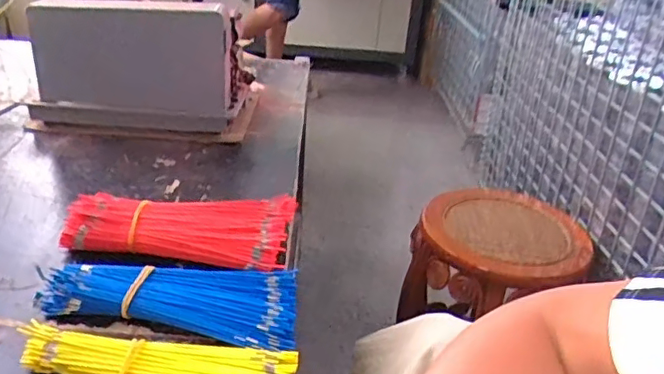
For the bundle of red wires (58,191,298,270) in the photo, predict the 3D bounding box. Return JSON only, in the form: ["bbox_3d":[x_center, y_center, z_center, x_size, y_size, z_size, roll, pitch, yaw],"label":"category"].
[{"bbox_3d":[-0.170,0.043,0.668,0.244,0.051,0.111,6,28,2],"label":"bundle of red wires"}]

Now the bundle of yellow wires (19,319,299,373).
[{"bbox_3d":[-0.144,0.151,0.504,0.243,0.024,0.067,9,28,7],"label":"bundle of yellow wires"}]

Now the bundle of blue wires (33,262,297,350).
[{"bbox_3d":[-0.154,0.105,0.572,0.244,0.034,0.093,8,28,5],"label":"bundle of blue wires"}]

